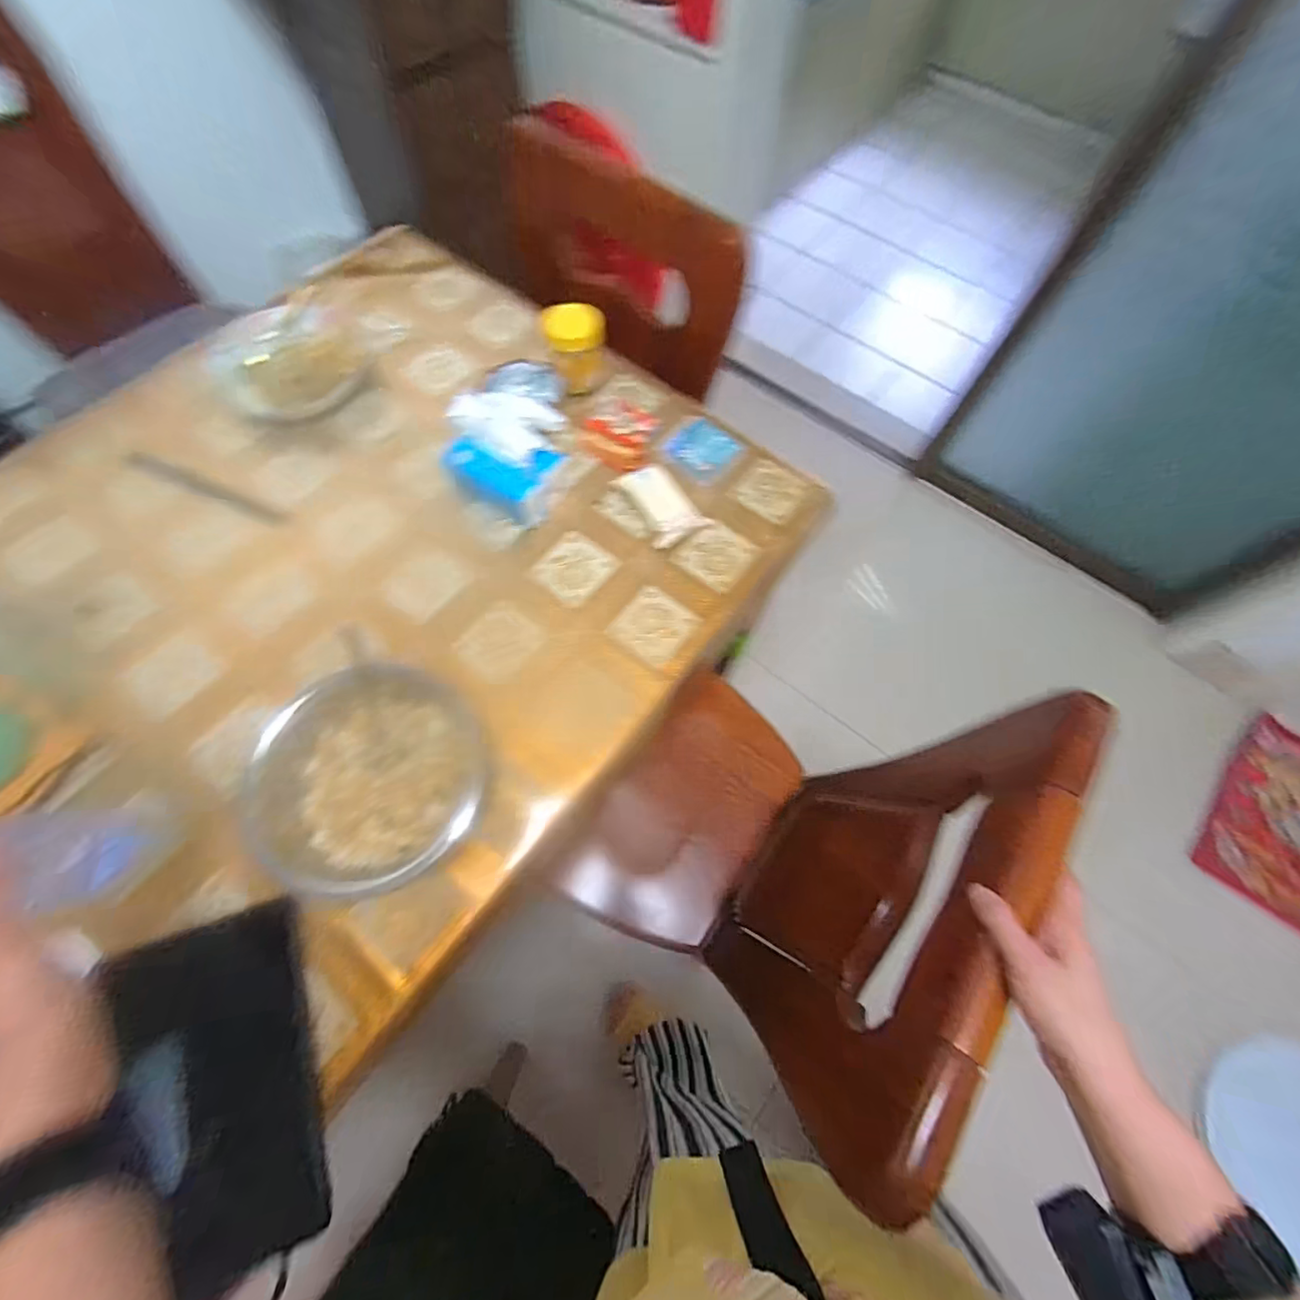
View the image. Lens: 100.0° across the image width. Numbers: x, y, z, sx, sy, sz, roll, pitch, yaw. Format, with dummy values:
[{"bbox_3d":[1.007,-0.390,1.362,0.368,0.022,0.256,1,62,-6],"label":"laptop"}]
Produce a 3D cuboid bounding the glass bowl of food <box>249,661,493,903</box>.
[{"bbox_3d":[-0.257,0.119,0.522,0.188,0.073,0.201,1,66,-2],"label":"glass bowl of food"}]

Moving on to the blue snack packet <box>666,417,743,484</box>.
[{"bbox_3d":[0.064,-0.258,0.709,0.080,0.031,0.074,42,71,15],"label":"blue snack packet"}]

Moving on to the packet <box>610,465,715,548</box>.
[{"bbox_3d":[0.011,-0.179,0.670,0.071,0.037,0.115,-35,72,-16],"label":"packet"}]

